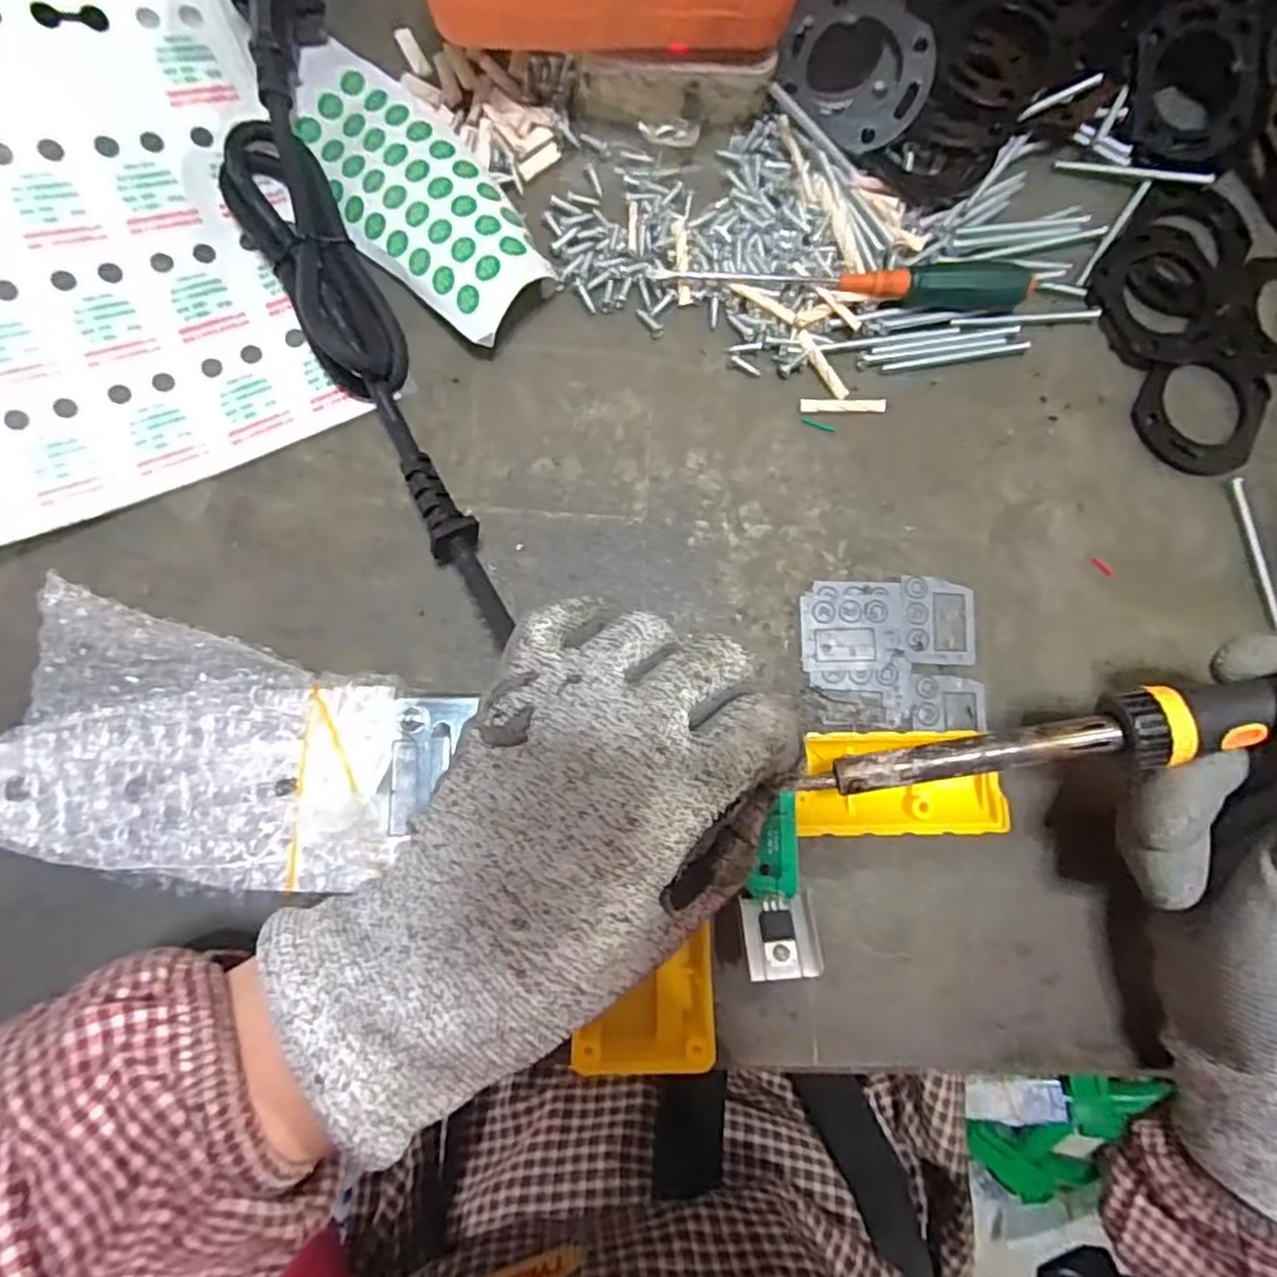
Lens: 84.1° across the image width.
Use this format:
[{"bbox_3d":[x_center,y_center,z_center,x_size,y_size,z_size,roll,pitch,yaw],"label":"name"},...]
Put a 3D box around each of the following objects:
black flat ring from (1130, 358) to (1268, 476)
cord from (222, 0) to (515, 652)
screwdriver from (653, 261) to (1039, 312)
[{"bbox_3d":[0.230,-0.092,0.290,0.050,0.004,0.052,0,81,-1],"label":"black flat ring"},{"bbox_3d":[-0.104,-0.121,0.257,0.053,0.031,0.258,-21,85,-6],"label":"cord"},{"bbox_3d":[0.082,-0.140,0.279,0.147,0.015,0.014,0,85,-4],"label":"screwdriver"}]

